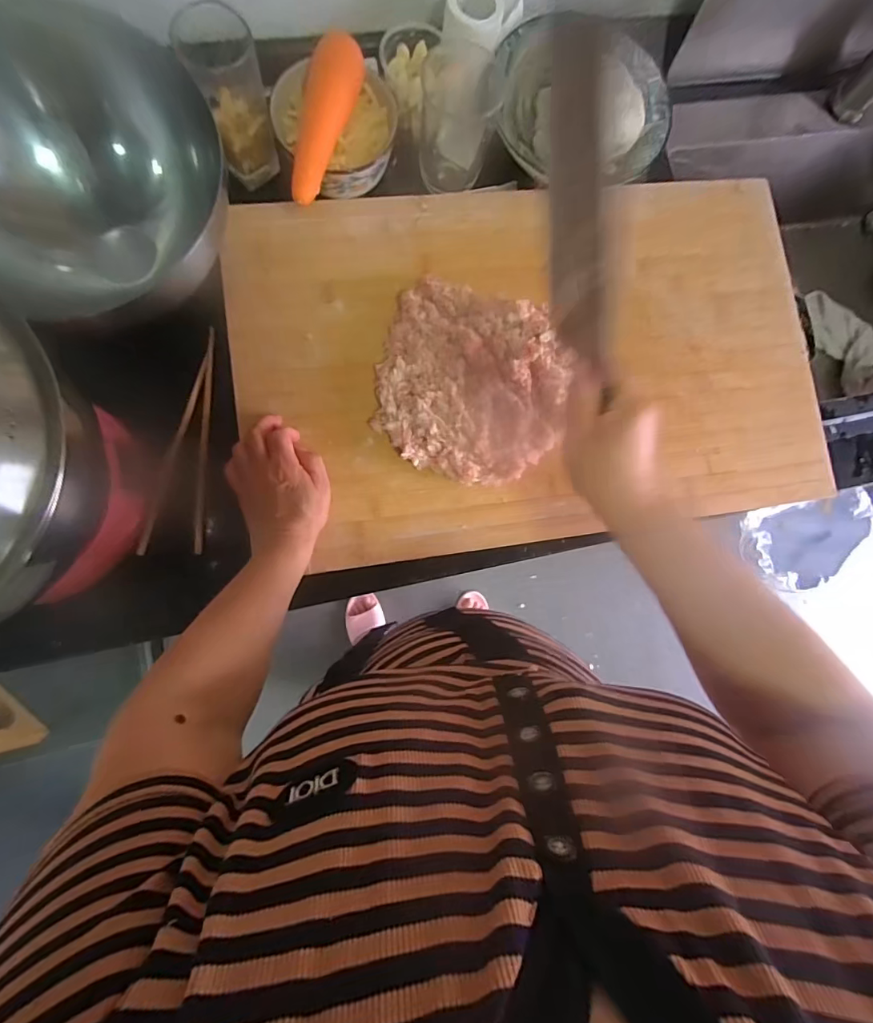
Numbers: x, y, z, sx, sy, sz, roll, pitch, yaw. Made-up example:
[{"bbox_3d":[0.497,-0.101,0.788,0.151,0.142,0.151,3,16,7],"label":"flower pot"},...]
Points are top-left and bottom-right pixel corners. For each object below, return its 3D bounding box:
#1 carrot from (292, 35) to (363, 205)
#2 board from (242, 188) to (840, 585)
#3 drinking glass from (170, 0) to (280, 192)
[{"bbox_3d":[-0.111,-0.366,0.453,0.037,0.047,0.165,17,82,-4],"label":"carrot"},{"bbox_3d":[0.114,-0.168,0.517,0.627,0.039,0.391,-8,85,-7],"label":"board"},{"bbox_3d":[-0.194,-0.395,0.455,0.059,0.145,0.065,-15,86,-8],"label":"drinking glass"}]

